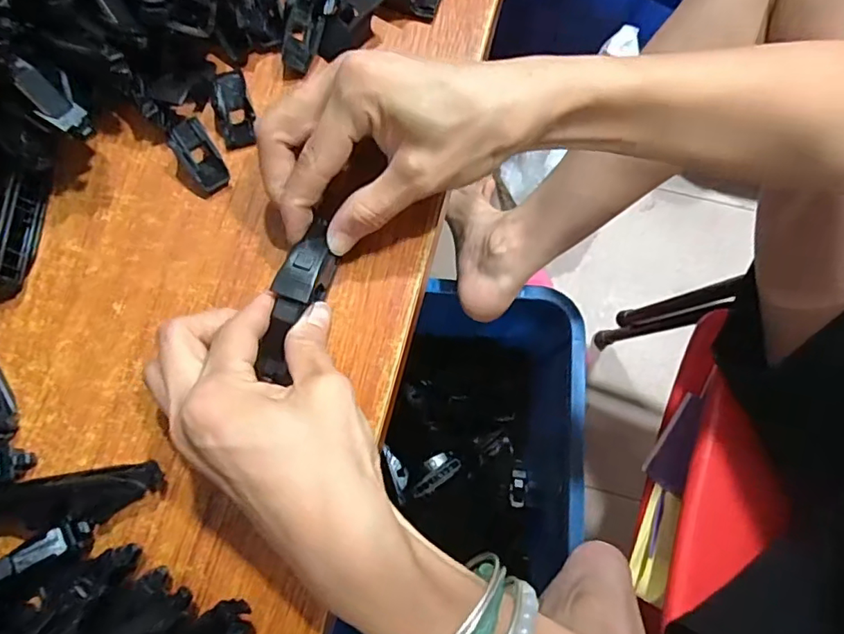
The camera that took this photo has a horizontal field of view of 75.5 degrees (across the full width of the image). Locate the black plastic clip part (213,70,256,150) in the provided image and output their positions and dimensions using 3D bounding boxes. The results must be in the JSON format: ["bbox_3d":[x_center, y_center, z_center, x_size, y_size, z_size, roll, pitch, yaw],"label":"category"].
[{"bbox_3d":[-0.097,-0.107,0.280,0.018,0.004,0.041,-18,77,-3],"label":"black plastic clip part"}]

